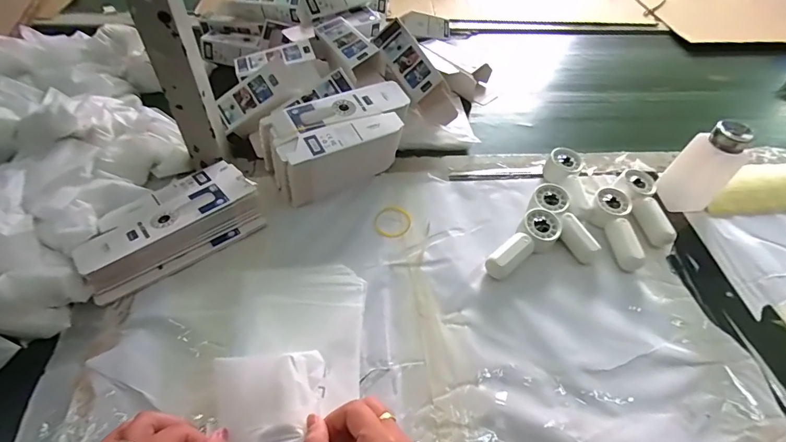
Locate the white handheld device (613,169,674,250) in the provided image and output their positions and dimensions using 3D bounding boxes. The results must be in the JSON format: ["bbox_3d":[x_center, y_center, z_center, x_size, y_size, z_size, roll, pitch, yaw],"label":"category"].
[{"bbox_3d":[0.331,-0.021,0.558,0.050,0.031,0.111,4,50,0],"label":"white handheld device"}]

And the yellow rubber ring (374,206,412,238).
[{"bbox_3d":[0.000,0.002,0.539,0.045,0.004,0.052,24,52,19],"label":"yellow rubber ring"}]

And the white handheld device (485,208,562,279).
[{"bbox_3d":[0.159,0.030,0.503,0.043,0.028,0.110,37,57,24],"label":"white handheld device"}]

